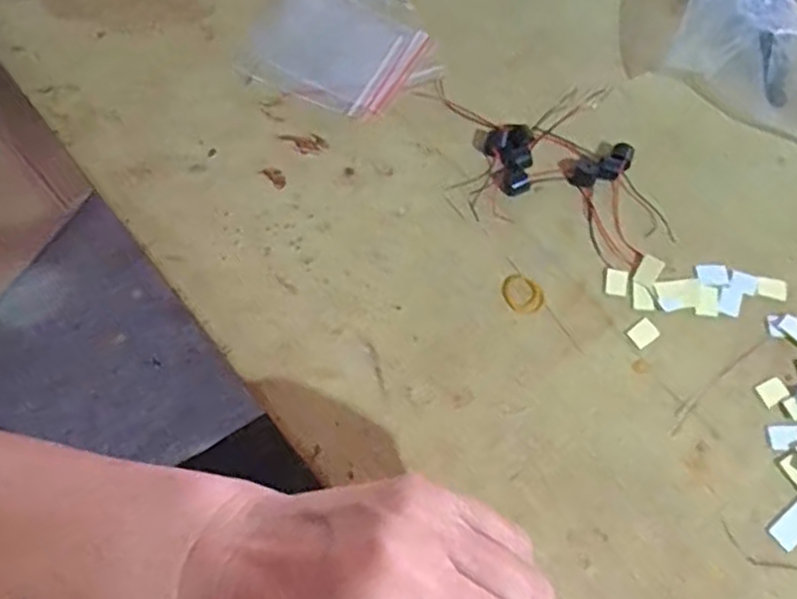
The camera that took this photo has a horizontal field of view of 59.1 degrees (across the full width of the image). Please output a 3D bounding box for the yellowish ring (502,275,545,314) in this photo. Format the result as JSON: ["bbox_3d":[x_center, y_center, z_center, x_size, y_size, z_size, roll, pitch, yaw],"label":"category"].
[{"bbox_3d":[0.060,-0.003,0.338,0.017,0.004,0.021,-41,75,-15],"label":"yellowish ring"}]

